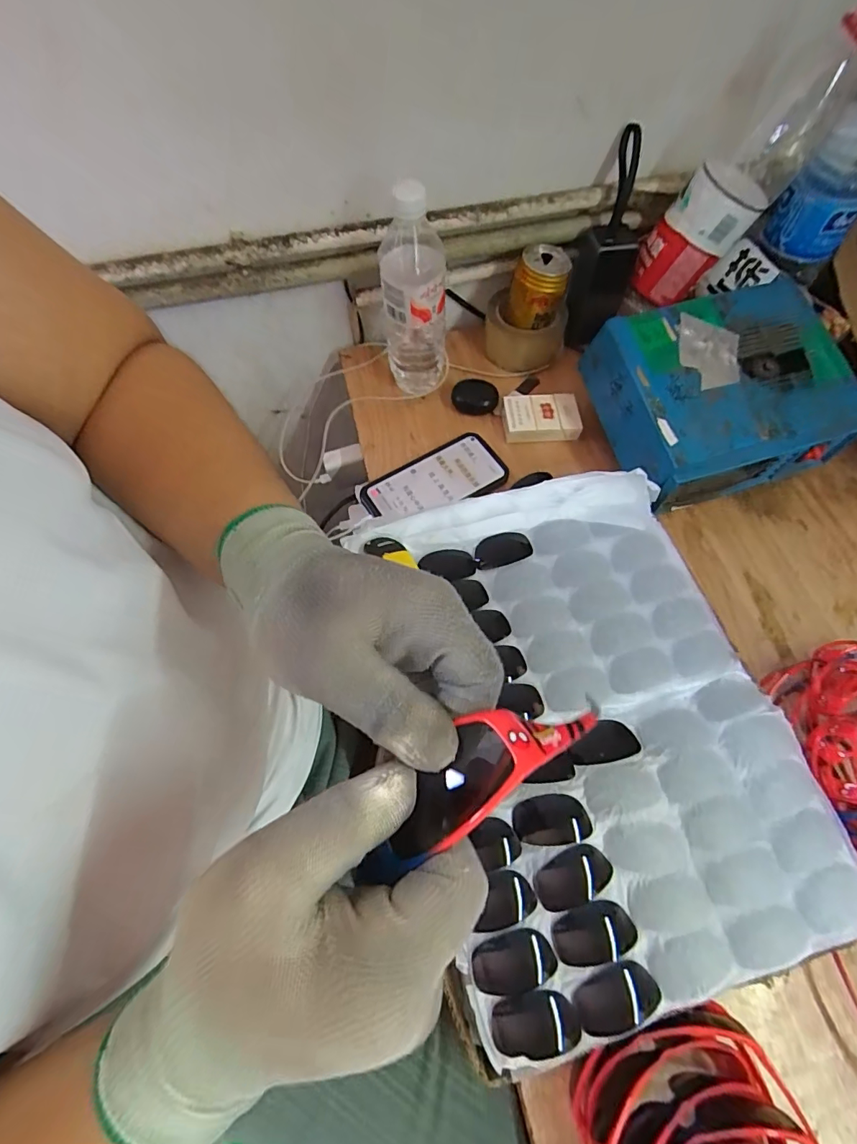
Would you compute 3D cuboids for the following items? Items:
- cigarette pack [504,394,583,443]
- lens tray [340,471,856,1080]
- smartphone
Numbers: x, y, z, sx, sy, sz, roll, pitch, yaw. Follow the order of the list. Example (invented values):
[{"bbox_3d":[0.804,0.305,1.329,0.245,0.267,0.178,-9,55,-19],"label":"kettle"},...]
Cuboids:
[{"bbox_3d":[0.137,-0.190,0.585,0.088,0.019,0.060,-1,64,0],"label":"cigarette pack"},{"bbox_3d":[0.122,0.111,0.395,0.297,0.048,0.397,-16,69,-5],"label":"lens tray"},{"bbox_3d":[0.008,-0.104,0.552,0.164,0.011,0.075,-27,66,-12],"label":"smartphone"}]

